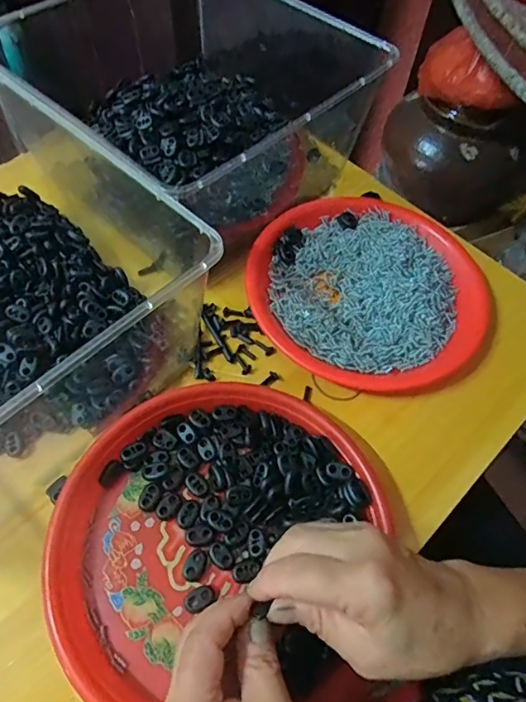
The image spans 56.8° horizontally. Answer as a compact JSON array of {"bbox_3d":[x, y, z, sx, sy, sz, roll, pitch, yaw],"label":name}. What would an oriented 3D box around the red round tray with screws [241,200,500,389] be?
[{"bbox_3d":[0.101,-0.066,0.473,0.224,0.022,0.217,2,59,-3],"label":"red round tray with screws"}]

